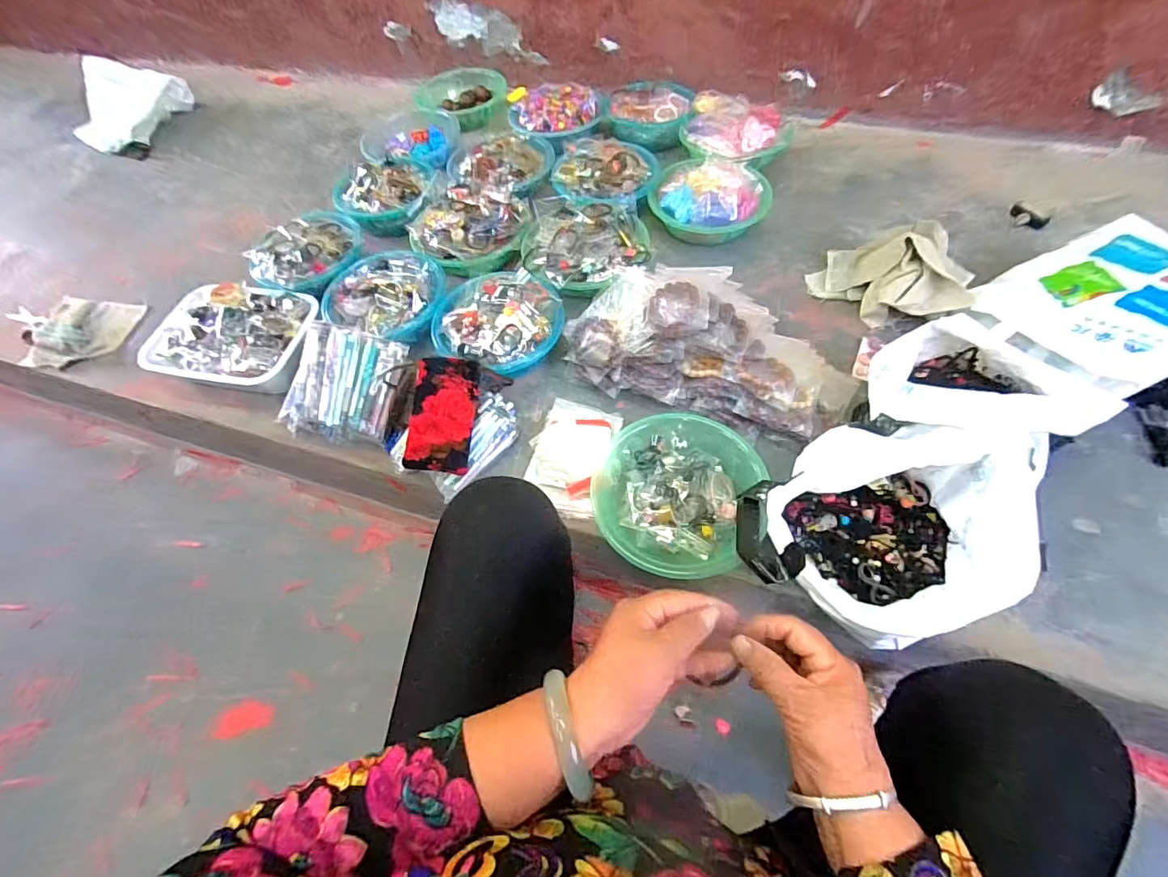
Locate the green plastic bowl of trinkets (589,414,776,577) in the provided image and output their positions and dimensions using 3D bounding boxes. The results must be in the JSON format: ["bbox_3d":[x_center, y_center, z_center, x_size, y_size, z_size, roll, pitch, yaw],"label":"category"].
[{"bbox_3d":[0.124,0.073,0.712,0.218,0.079,0.236,-2,58,3],"label":"green plastic bowl of trinkets"}]

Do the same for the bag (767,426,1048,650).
[{"bbox_3d":[0.364,0.085,0.594,0.232,0.158,0.309,34,67,22],"label":"bag"}]

